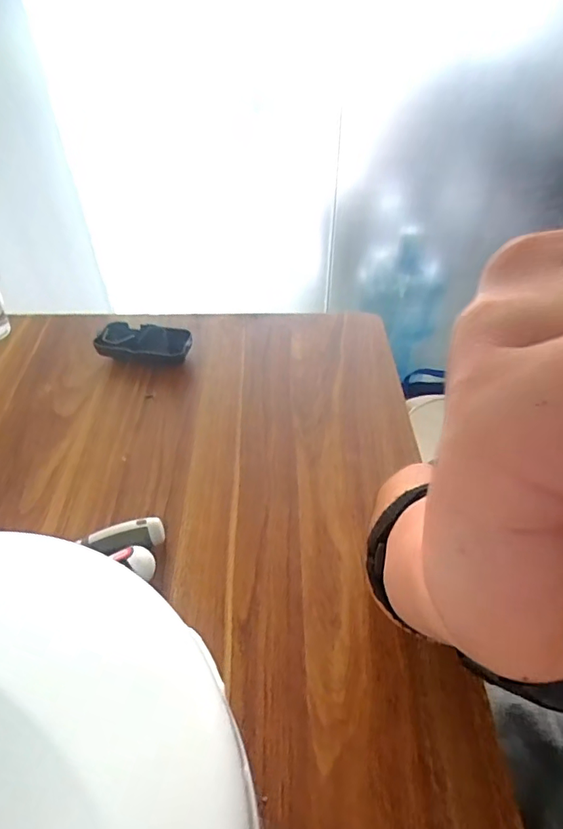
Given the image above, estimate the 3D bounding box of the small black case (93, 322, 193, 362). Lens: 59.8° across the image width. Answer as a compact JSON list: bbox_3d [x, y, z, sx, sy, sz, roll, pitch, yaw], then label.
[{"bbox_3d":[-0.162,-0.084,0.590,0.114,0.031,0.059,11,46,12],"label":"small black case"}]

